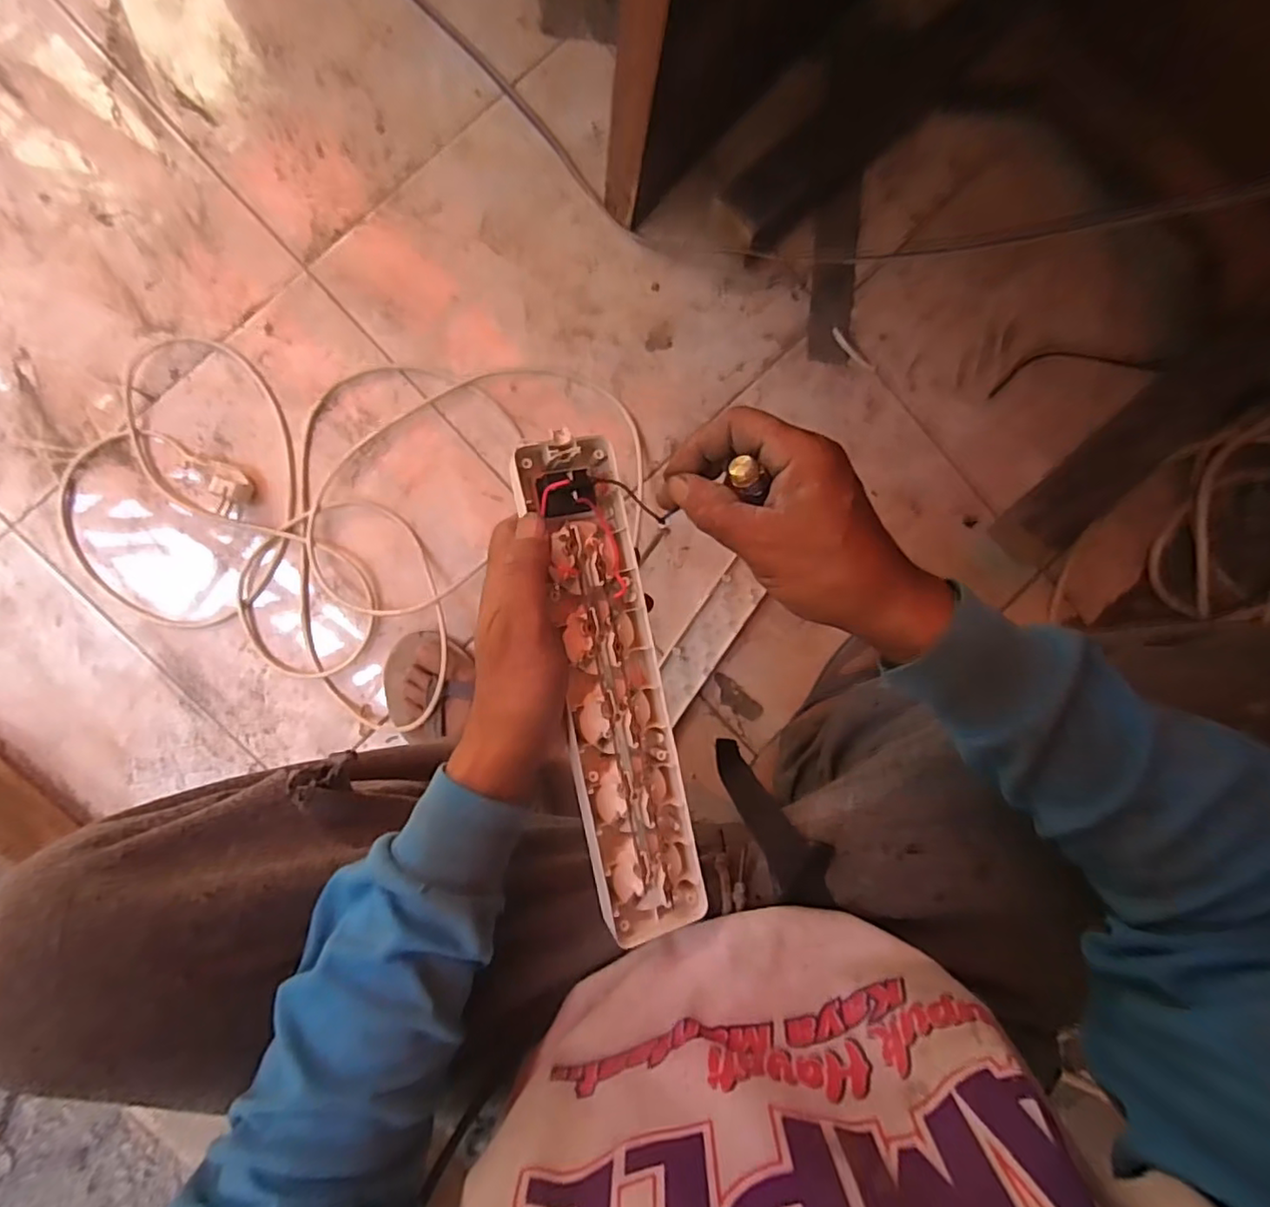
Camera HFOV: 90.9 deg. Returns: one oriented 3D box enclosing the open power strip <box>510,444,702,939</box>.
[{"bbox_3d":[-0.012,0.047,0.348,0.056,0.029,0.274,-11,92,-6],"label":"open power strip"}]

